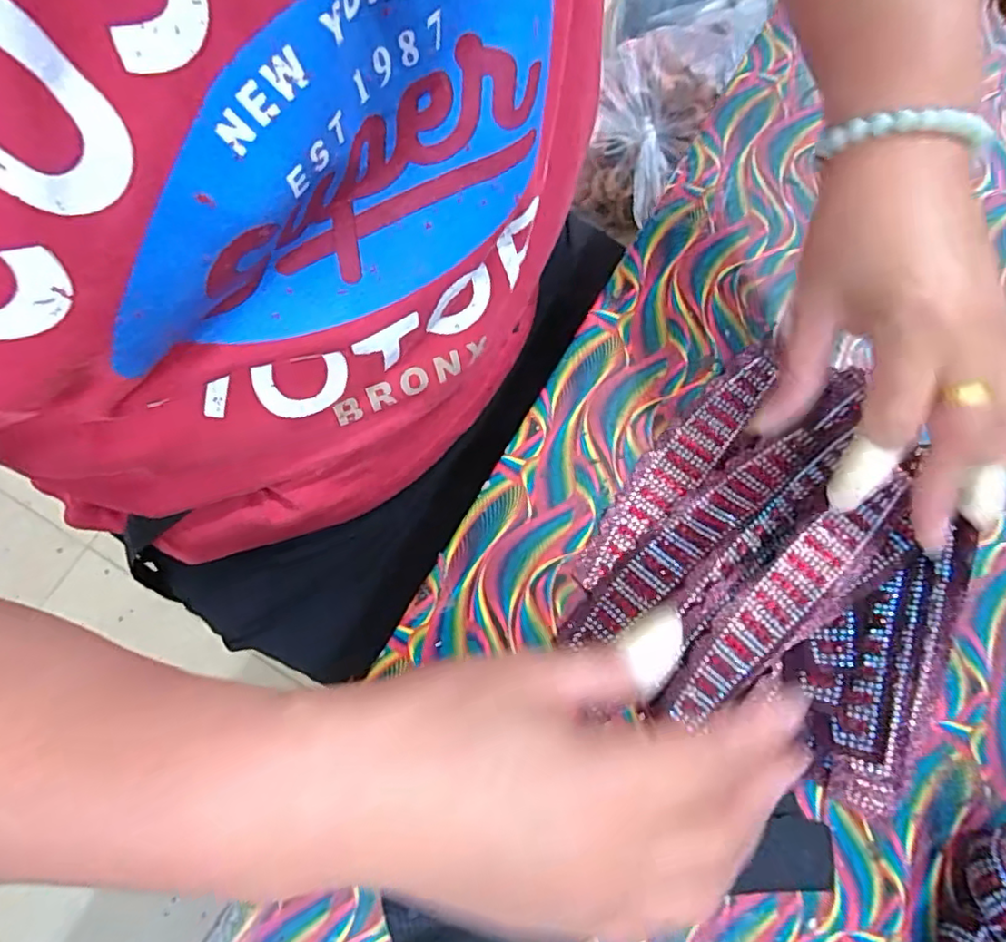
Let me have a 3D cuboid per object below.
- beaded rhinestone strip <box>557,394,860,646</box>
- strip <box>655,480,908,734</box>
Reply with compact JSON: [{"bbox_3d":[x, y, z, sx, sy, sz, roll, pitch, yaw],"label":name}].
[{"bbox_3d":[0.099,0.024,0.287,0.175,0.005,0.028,-40,50,-6],"label":"beaded rhinestone strip"},{"bbox_3d":[0.126,0.058,0.269,0.144,0.004,0.030,-45,95,-4],"label":"strip"}]

